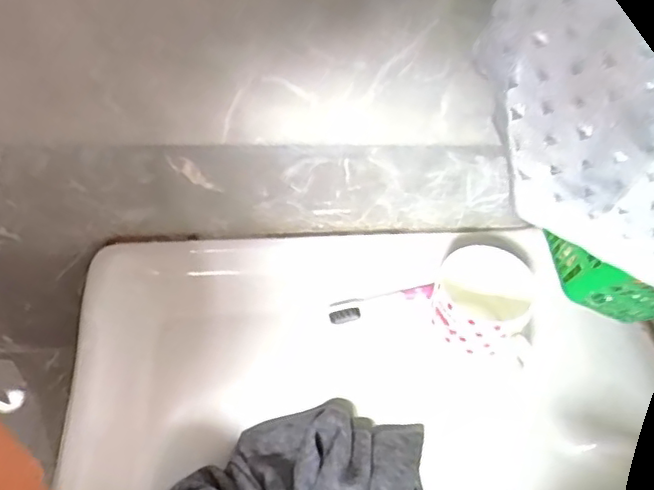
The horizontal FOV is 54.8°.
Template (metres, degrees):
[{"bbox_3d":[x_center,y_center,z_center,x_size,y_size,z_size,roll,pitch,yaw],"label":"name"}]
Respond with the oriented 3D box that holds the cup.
[{"bbox_3d":[0.136,0.058,0.561,0.087,0.074,0.082,3,49,-3],"label":"cup"}]

